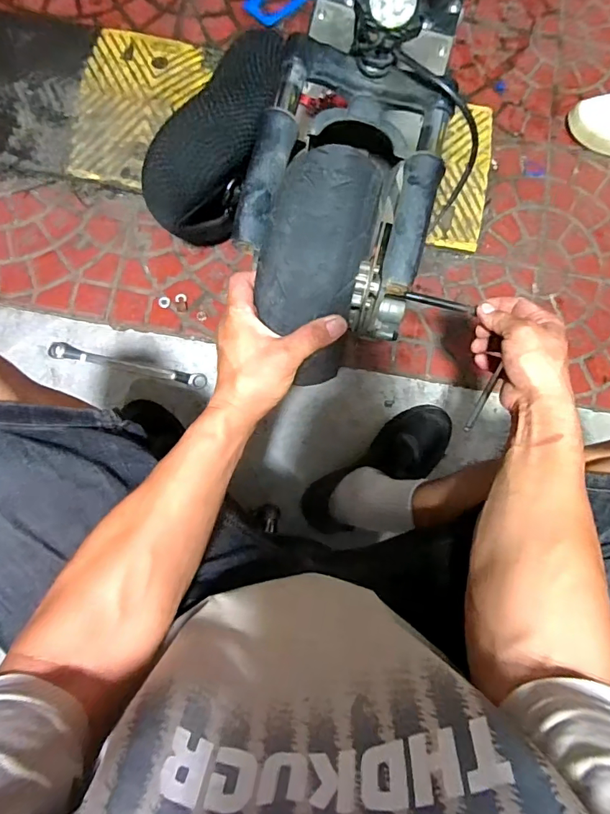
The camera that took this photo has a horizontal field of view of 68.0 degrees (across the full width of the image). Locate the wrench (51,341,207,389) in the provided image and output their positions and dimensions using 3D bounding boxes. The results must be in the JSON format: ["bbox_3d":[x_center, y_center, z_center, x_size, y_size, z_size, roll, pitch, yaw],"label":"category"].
[{"bbox_3d":[-0.294,-0.067,0.760,0.260,0.027,0.025,12,82,-2],"label":"wrench"}]

